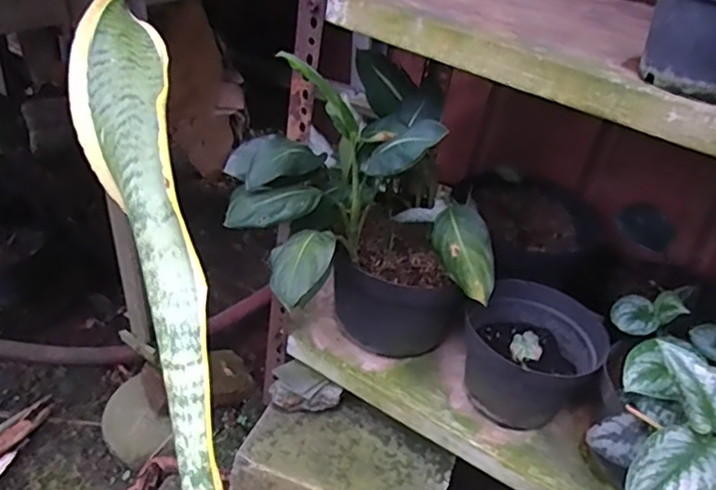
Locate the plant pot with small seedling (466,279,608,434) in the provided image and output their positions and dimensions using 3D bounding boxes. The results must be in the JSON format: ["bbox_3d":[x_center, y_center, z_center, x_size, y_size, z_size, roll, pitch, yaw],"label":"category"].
[{"bbox_3d":[0.208,0.133,0.763,0.148,0.143,0.178,26,39,26],"label":"plant pot with small seedling"}]

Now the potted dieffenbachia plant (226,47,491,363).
[{"bbox_3d":[-0.004,-0.003,0.707,0.288,0.357,0.245,-8,37,-21],"label":"potted dieffenbachia plant"}]

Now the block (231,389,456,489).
[{"bbox_3d":[-0.011,0.297,0.814,0.256,0.080,0.187,17,35,15],"label":"block"}]

